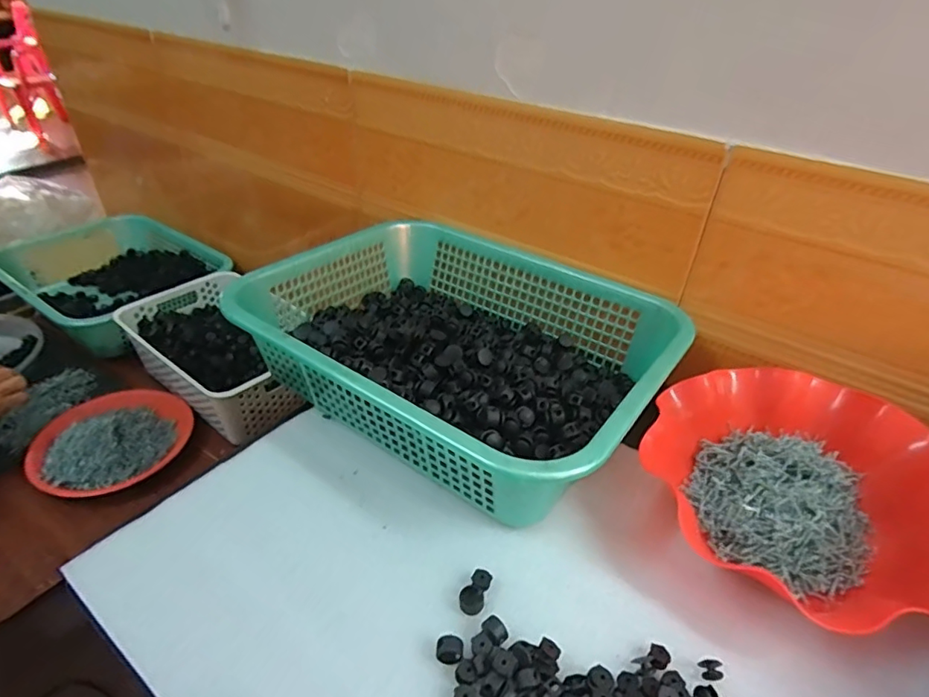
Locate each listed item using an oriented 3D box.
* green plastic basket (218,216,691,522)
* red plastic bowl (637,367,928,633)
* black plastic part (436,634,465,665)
[{"bbox_3d":[-0.005,-0.015,0.533,0.385,0.101,0.298,26,44,27],"label":"green plastic basket"},{"bbox_3d":[0.253,0.109,0.414,0.210,0.074,0.221,2,38,-1],"label":"red plastic bowl"},{"bbox_3d":[-0.009,0.192,0.338,0.017,0.012,0.015,4,38,1],"label":"black plastic part"}]

